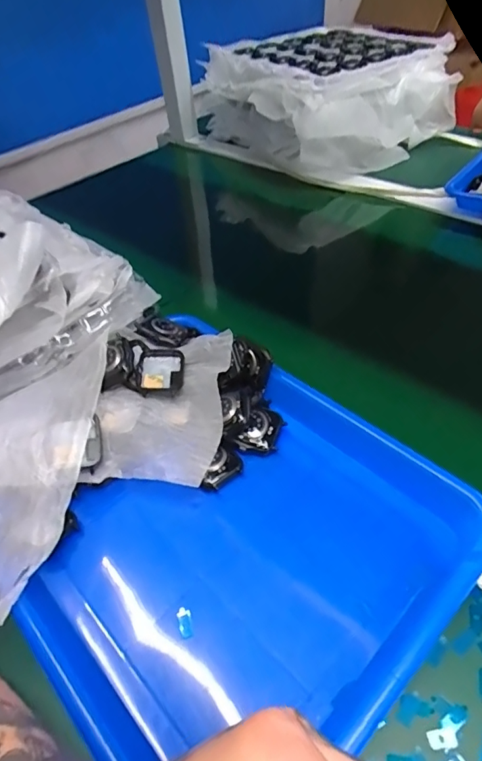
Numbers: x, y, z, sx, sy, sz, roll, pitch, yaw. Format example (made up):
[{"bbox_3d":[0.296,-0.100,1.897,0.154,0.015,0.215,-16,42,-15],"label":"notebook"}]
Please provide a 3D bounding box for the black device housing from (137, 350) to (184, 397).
[{"bbox_3d":[-0.066,-0.005,0.389,0.036,0.020,0.041,-3,45,5],"label":"black device housing"}]

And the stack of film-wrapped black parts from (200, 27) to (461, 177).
[{"bbox_3d":[0.160,-0.488,0.810,0.348,0.142,0.310,-24,48,-16],"label":"stack of film-wrapped black parts"}]

